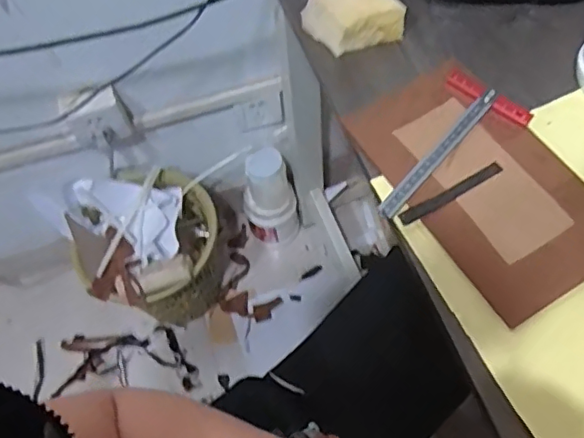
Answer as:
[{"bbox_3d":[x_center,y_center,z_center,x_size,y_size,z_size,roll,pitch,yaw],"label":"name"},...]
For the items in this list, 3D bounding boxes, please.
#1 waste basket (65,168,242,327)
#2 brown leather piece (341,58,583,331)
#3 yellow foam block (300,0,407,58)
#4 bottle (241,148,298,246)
[{"bbox_3d":[-0.241,0.061,1.115,0.267,0.358,0.261,-2,63,3],"label":"waste basket"},{"bbox_3d":[0.170,-0.035,0.508,0.138,0.009,0.232,-32,69,-12],"label":"brown leather piece"},{"bbox_3d":[0.058,-0.212,0.585,0.076,0.051,0.093,-33,66,-12],"label":"yellow foam block"},{"bbox_3d":[-0.044,-0.029,1.186,0.106,0.271,0.082,-19,63,-6],"label":"bottle"}]

